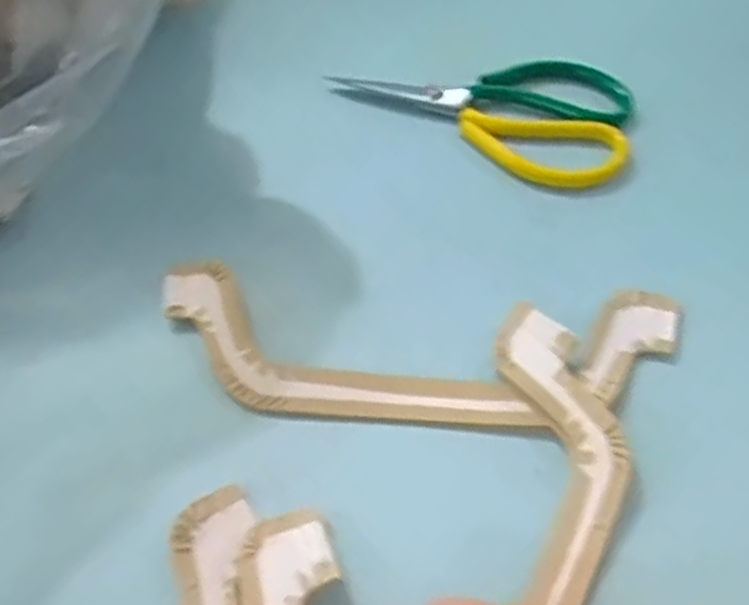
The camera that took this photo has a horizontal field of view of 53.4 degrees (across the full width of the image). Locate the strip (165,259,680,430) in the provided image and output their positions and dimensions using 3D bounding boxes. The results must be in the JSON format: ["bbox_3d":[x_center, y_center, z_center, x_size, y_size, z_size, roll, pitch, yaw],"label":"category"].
[{"bbox_3d":[0.022,0.024,0.385,0.265,0.013,0.082,4,55,2],"label":"strip"}]

